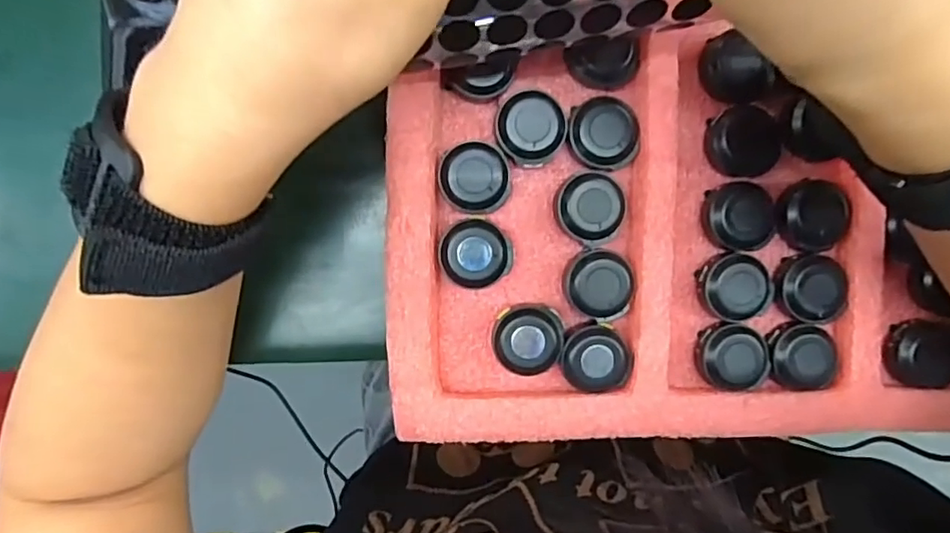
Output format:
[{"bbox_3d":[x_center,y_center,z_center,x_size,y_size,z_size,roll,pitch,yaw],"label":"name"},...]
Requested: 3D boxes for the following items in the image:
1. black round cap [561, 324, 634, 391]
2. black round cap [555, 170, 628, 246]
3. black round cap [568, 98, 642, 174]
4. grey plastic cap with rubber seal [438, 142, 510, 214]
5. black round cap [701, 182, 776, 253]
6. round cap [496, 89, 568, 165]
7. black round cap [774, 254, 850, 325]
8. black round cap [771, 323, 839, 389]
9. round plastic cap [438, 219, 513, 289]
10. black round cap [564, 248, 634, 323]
[{"bbox_3d":[0.052,0.039,0.253,0.030,0.010,0.027,-4,95,-3],"label":"black round cap"},{"bbox_3d":[0.050,-0.025,0.249,0.031,0.012,0.031,0,95,-3],"label":"black round cap"},{"bbox_3d":[0.054,-0.056,0.247,0.029,0.013,0.031,0,95,-3],"label":"black round cap"},{"bbox_3d":[0.000,-0.036,0.245,0.028,0.015,0.028,0,95,-3],"label":"grey plastic cap with rubber seal"},{"bbox_3d":[0.114,-0.022,0.255,0.028,0.010,0.028,0,95,-3],"label":"black round cap"},{"bbox_3d":[0.023,-0.057,0.246,0.028,0.014,0.028,0,95,-3],"label":"round cap"},{"bbox_3d":[0.147,0.009,0.258,0.031,0.010,0.028,24,93,-5],"label":"black round cap"},{"bbox_3d":[0.143,0.040,0.257,0.028,0.007,0.027,0,95,-3],"label":"black round cap"},{"bbox_3d":[0.000,-0.005,0.247,0.028,0.015,0.028,0,95,-3],"label":"round plastic cap"},{"bbox_3d":[0.052,0.007,0.251,0.029,0.012,0.028,0,95,-3],"label":"black round cap"}]

